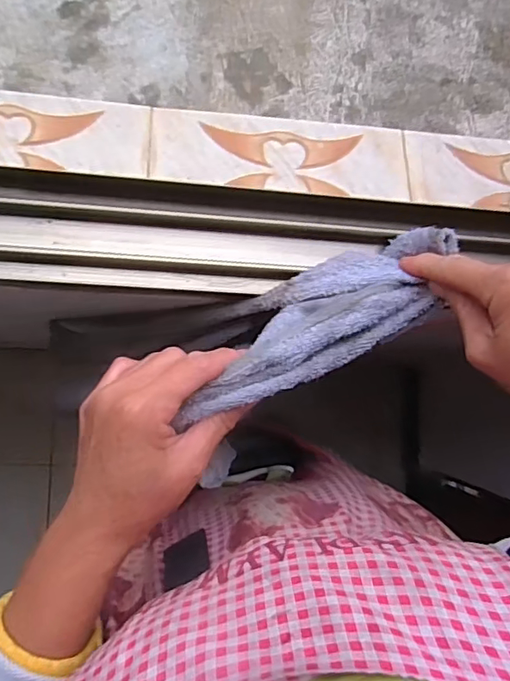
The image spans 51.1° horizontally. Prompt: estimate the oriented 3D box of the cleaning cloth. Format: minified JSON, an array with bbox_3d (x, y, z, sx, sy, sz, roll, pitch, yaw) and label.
[{"bbox_3d":[0.038,-0.010,0.333,0.193,0.051,0.064,-34,93,-13],"label":"cleaning cloth"}]

